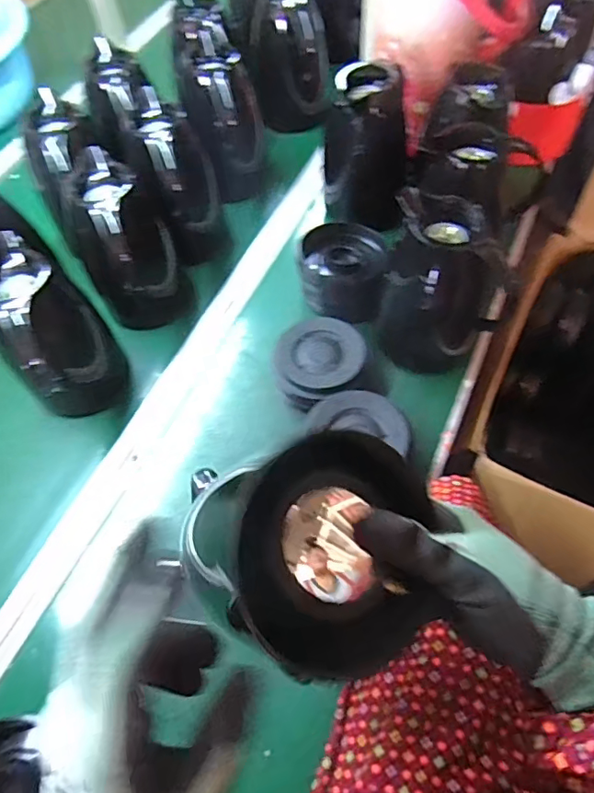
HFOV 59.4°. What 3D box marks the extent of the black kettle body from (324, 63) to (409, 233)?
[{"bbox_3d":[0.095,-0.340,0.730,0.119,0.187,0.103,1,60,5],"label":"black kettle body"}]

